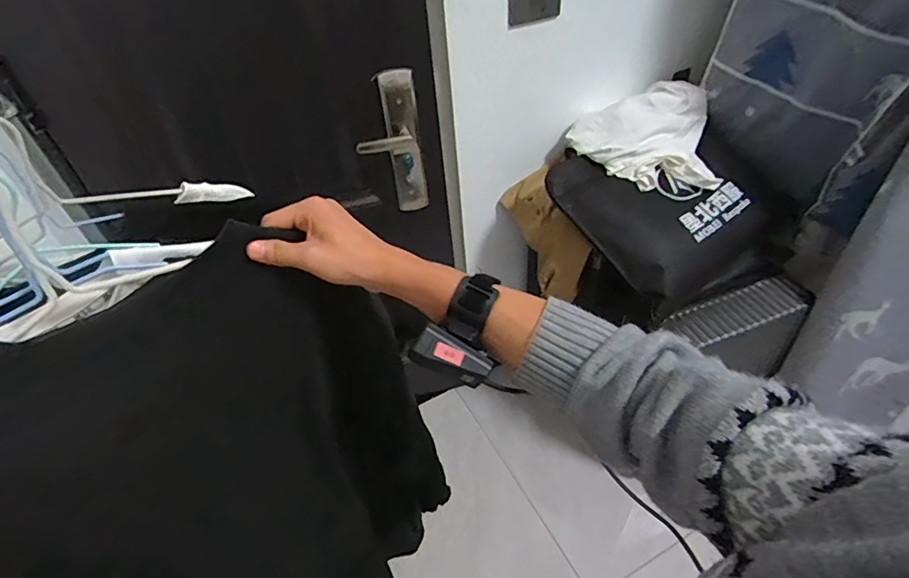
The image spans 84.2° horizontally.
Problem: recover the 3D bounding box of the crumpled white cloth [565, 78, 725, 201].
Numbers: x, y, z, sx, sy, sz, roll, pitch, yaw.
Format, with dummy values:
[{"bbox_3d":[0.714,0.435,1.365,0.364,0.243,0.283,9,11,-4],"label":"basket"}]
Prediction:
[{"bbox_3d":[0.527,-0.382,1.234,0.343,0.127,0.331,-29,50,-25],"label":"crumpled white cloth"}]

